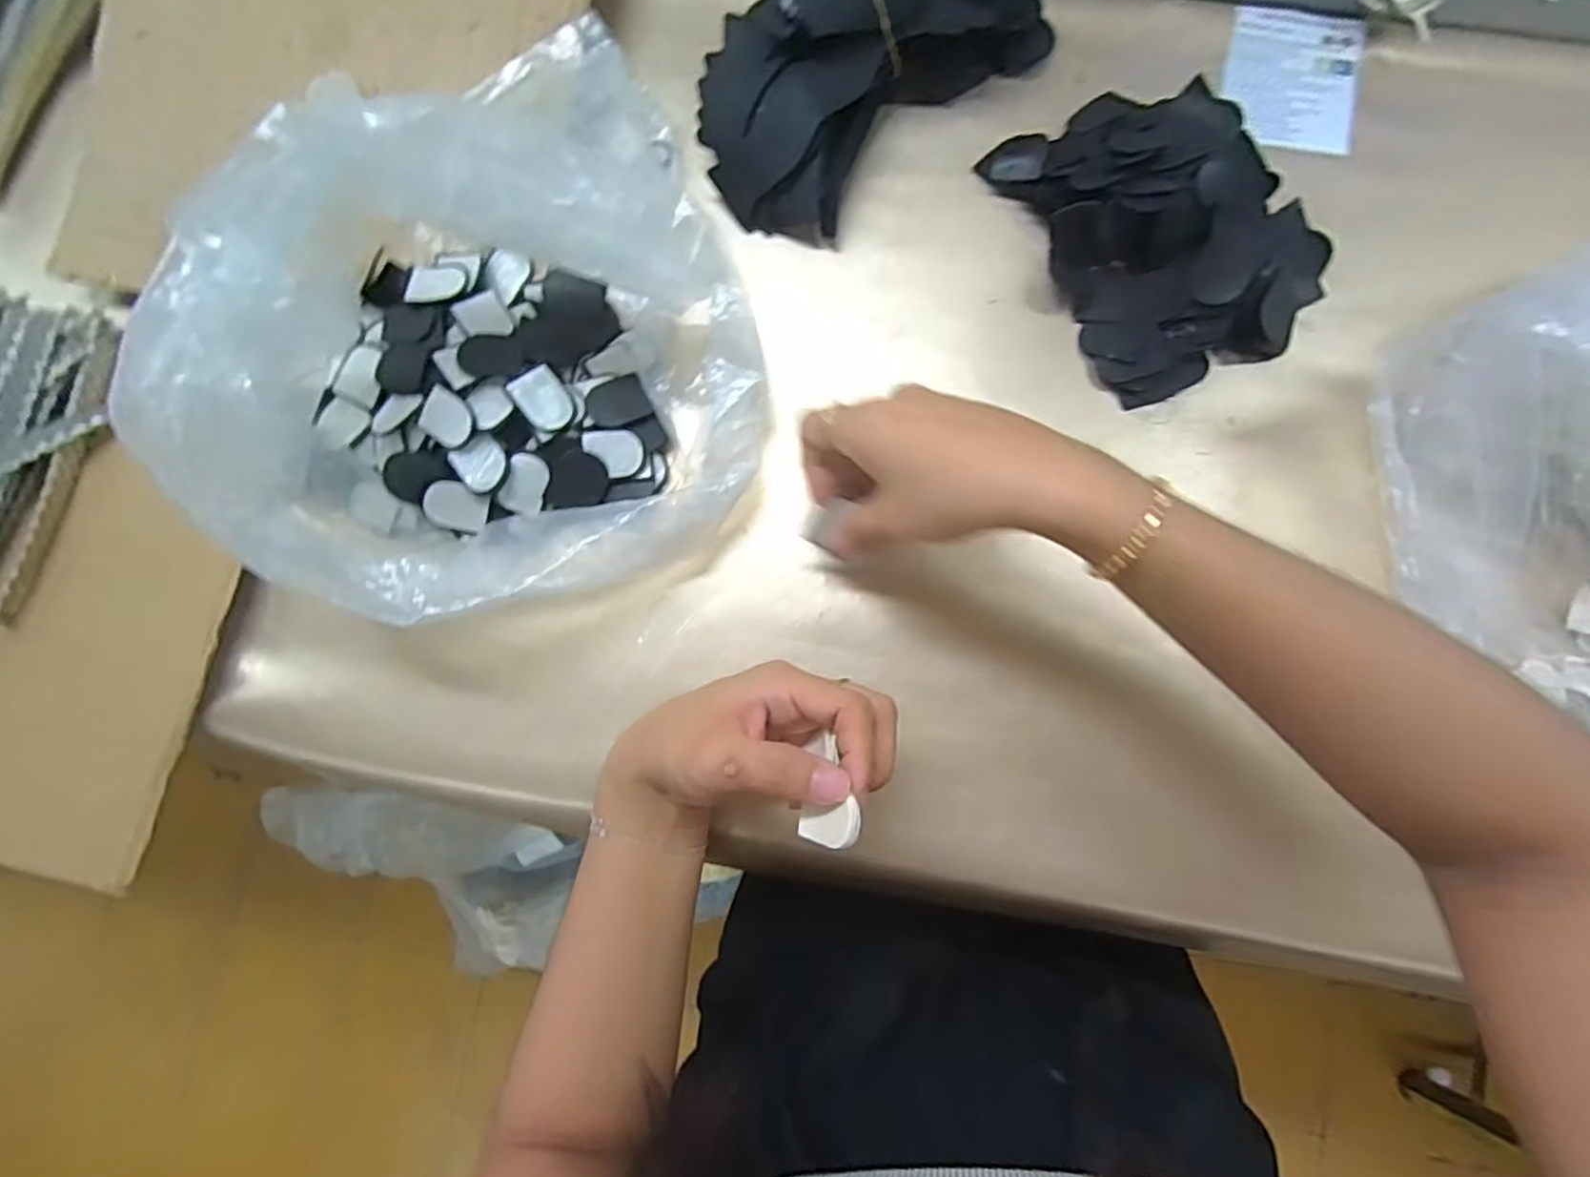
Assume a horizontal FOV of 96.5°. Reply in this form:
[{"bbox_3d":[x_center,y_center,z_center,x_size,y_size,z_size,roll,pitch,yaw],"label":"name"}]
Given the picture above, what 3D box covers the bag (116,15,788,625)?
[{"bbox_3d":[-0.141,-0.100,0.329,0.242,0.138,0.205,-11,84,3],"label":"bag"}]

